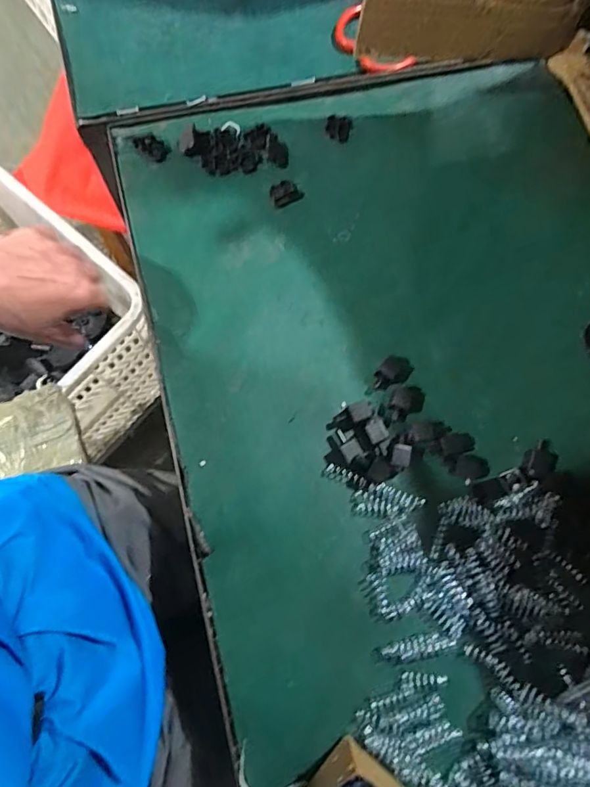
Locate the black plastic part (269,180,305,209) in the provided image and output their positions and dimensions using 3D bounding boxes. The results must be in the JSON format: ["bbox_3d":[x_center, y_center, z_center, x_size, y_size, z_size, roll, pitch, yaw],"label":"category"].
[{"bbox_3d":[-0.011,-0.220,0.507,0.034,0.006,0.028,-31,78,-6],"label":"black plastic part"}]

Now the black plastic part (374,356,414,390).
[{"bbox_3d":[0.097,-0.021,0.457,0.042,0.016,0.026,-17,77,-3],"label":"black plastic part"}]

